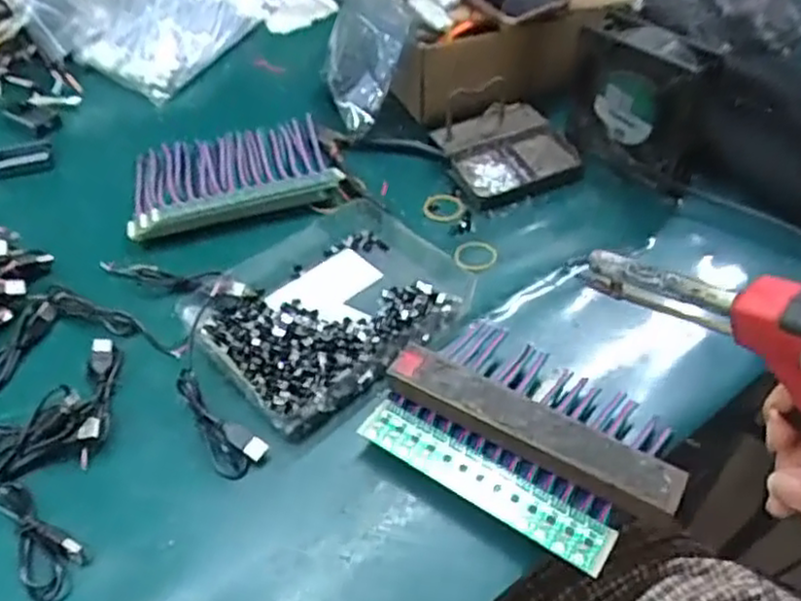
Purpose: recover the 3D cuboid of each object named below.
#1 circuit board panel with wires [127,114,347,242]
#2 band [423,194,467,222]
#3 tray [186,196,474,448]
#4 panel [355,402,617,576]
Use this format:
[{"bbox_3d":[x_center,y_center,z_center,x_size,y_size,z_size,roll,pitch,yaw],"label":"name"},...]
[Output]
[{"bbox_3d":[-0.156,-0.118,0.661,0.177,0.030,0.128,-14,49,-14],"label":"circuit board panel with wires"},{"bbox_3d":[0.039,-0.083,0.647,0.037,0.006,0.032,2,47,-1],"label":"band"},{"bbox_3d":[-0.057,0.001,0.555,0.158,0.029,0.191,34,55,26],"label":"tray"},{"bbox_3d":[0.050,0.109,0.442,0.164,0.007,0.031,27,57,23],"label":"panel"}]

